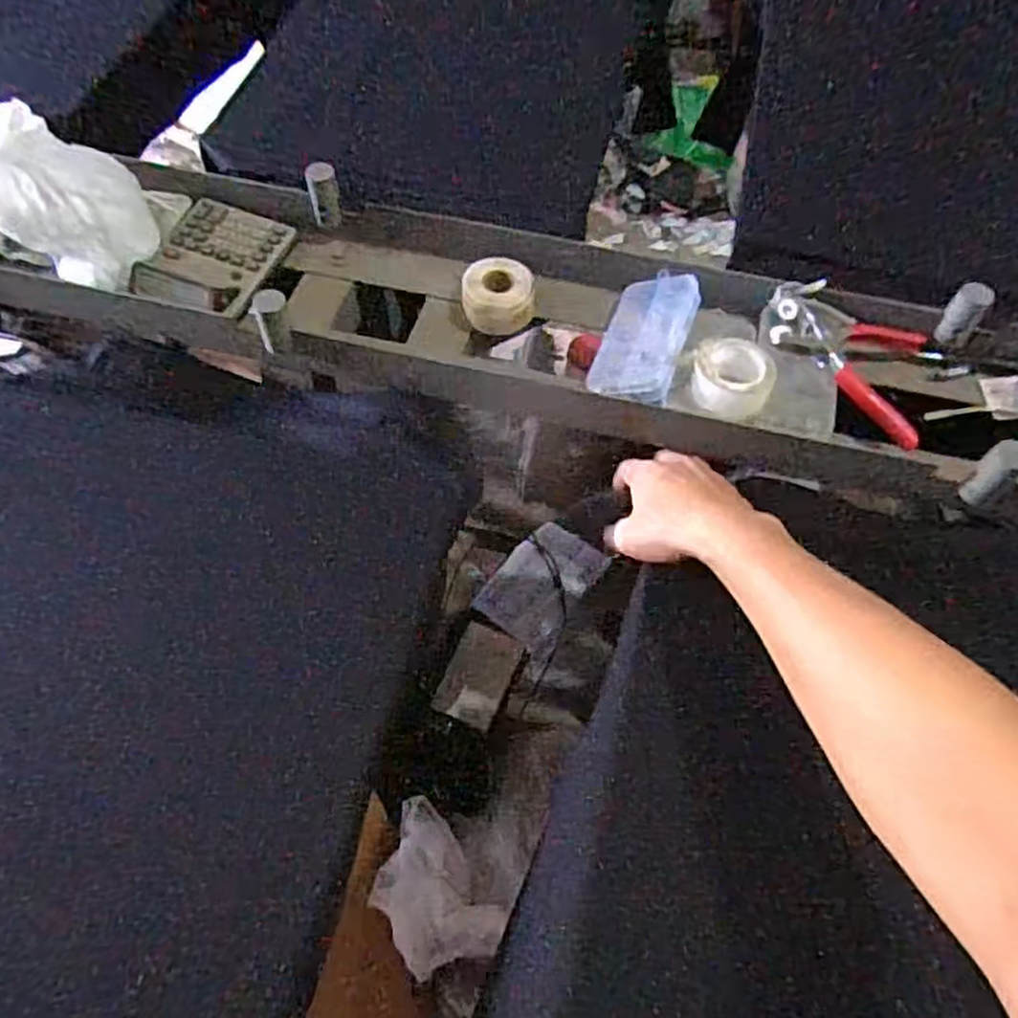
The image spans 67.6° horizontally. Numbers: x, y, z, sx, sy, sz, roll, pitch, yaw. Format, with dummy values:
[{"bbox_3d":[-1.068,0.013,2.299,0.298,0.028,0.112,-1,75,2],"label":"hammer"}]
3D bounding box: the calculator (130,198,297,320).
[{"bbox_3d":[-0.268,-0.233,0.692,0.104,0.022,0.135,15,60,7],"label":"calculator"}]

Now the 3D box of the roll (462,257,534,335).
[{"bbox_3d":[-0.009,-0.192,0.686,0.069,0.032,0.066,11,60,5],"label":"roll"}]

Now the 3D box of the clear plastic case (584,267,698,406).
[{"bbox_3d":[0.116,-0.143,0.641,0.072,0.019,0.133,4,58,31],"label":"clear plastic case"}]

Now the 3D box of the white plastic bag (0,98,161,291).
[{"bbox_3d":[-0.399,-0.278,0.653,0.178,0.118,0.103,18,61,9],"label":"white plastic bag"}]

